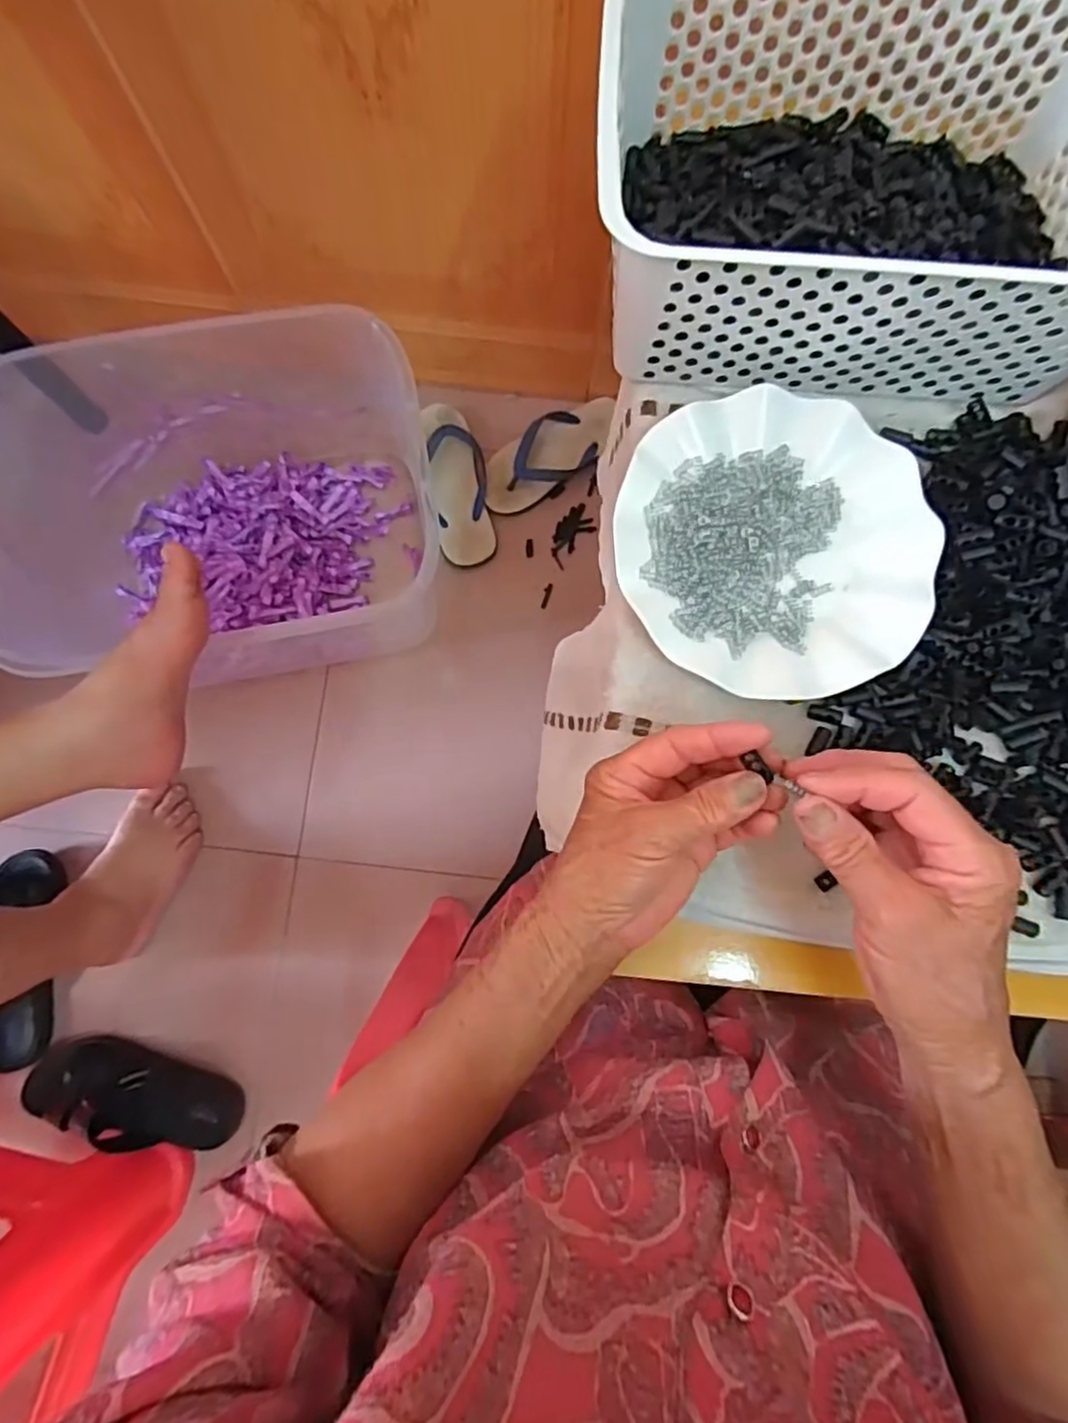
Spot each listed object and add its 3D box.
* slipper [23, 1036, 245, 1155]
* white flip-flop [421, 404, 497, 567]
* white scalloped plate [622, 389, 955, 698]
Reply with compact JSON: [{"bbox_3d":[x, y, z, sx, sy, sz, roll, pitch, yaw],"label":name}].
[{"bbox_3d":[-0.477,0.461,0.784,0.248,0.056,0.101,20,83,1],"label":"slipper"},{"bbox_3d":[-0.104,-0.322,0.914,0.077,0.036,0.229,-9,83,-2],"label":"white flip-flop"},{"bbox_3d":[0.141,-0.100,0.386,0.180,0.020,0.182,0,83,-1],"label":"white scalloped plate"}]

